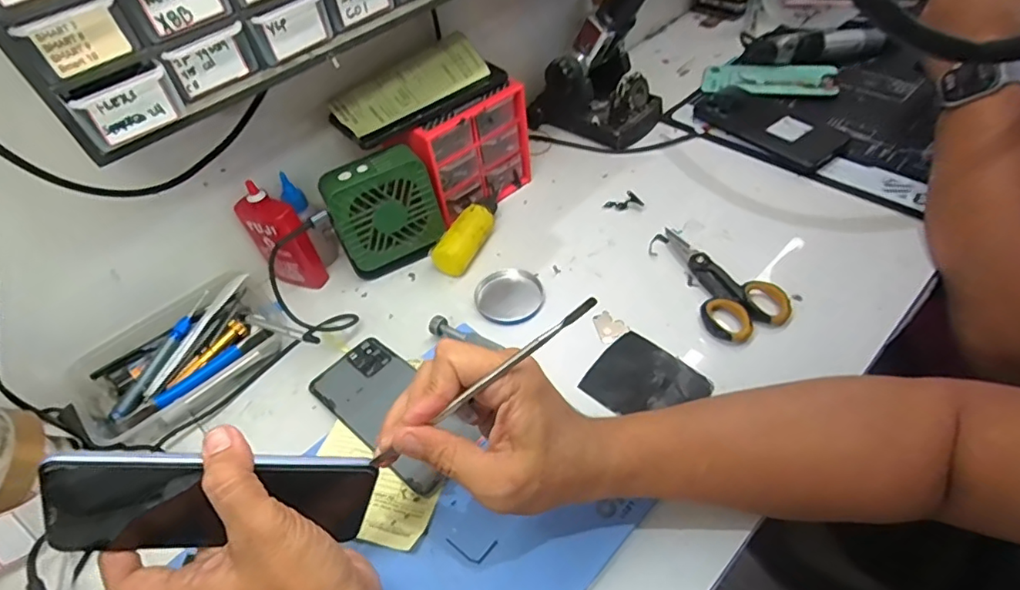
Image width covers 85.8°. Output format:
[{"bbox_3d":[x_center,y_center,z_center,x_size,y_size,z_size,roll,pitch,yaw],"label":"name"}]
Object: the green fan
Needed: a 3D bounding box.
[{"bbox_3d":[-0.123,-0.079,0.542,0.099,0.113,0.044,-25,50,-15],"label":"green fan"}]

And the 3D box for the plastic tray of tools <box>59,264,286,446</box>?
[{"bbox_3d":[-0.290,0.055,0.492,0.176,0.040,0.106,-36,54,-23],"label":"plastic tray of tools"}]

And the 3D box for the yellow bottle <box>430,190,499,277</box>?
[{"bbox_3d":[-0.037,-0.070,0.575,0.032,0.038,0.121,17,53,20],"label":"yellow bottle"}]

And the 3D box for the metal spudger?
[{"bbox_3d":[-0.018,0.051,0.304,0.162,0.006,0.004,-38,48,15],"label":"metal spudger"}]

